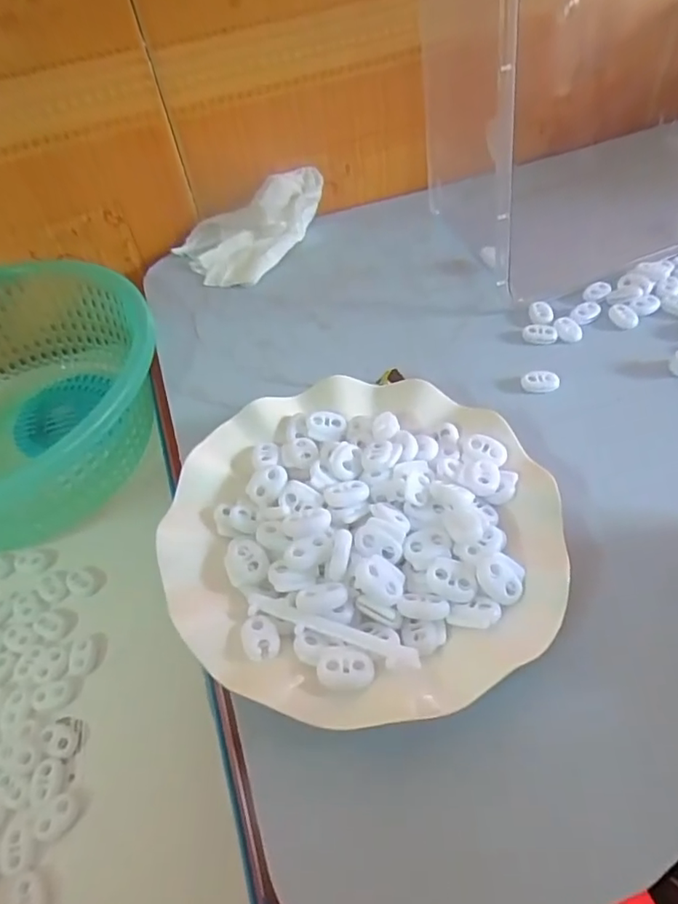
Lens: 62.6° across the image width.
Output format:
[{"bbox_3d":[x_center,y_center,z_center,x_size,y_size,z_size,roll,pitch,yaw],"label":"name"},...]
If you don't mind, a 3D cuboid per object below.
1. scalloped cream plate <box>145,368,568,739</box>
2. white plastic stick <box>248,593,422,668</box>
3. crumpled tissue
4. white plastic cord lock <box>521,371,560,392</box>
[{"bbox_3d":[0.010,0.034,0.268,0.175,0.033,0.175,-4,51,4],"label":"scalloped cream plate"},{"bbox_3d":[-0.004,0.073,0.227,0.075,0.007,0.009,14,54,18],"label":"white plastic stick"},{"bbox_3d":[-0.063,-0.180,0.445,0.130,0.045,0.081,-20,51,-9],"label":"crumpled tissue"},{"bbox_3d":[0.123,-0.043,0.341,0.021,0.007,0.014,3,52,9],"label":"white plastic cord lock"}]

